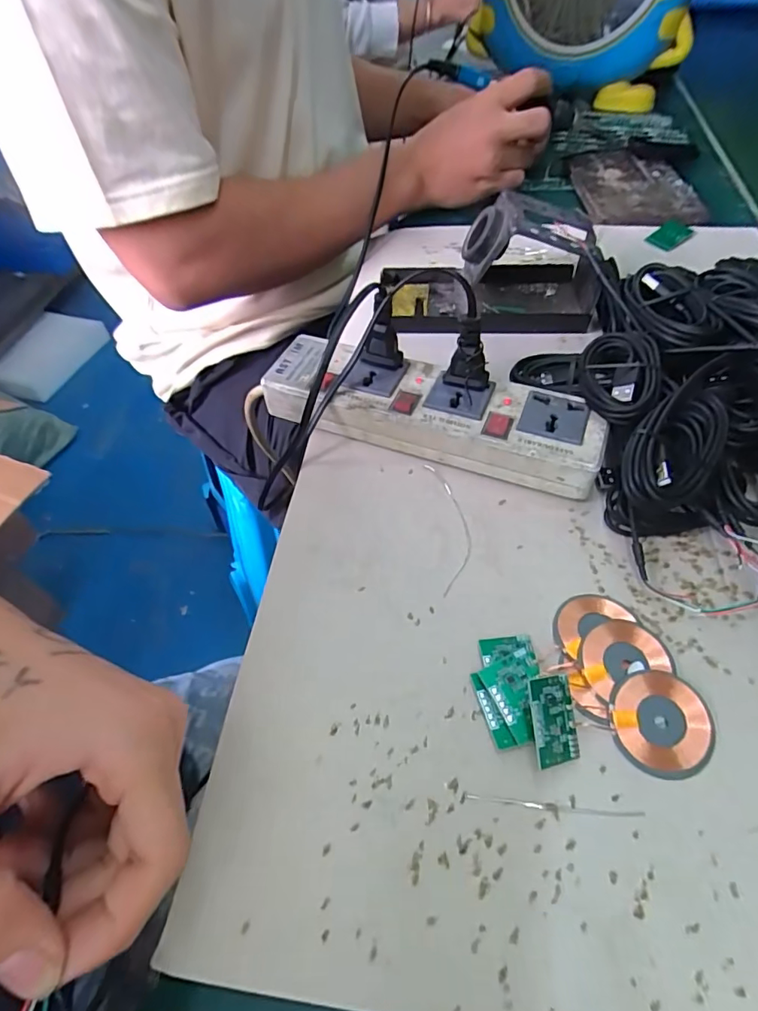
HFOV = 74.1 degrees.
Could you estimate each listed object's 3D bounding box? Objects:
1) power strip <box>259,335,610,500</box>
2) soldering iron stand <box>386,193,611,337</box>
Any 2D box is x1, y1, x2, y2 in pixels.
[{"bbox_3d":[0.031,-0.059,0.316,0.205,0.033,0.053,17,56,14],"label":"power strip"},{"bbox_3d":[0.082,-0.180,0.377,0.162,0.074,0.076,2,54,3],"label":"soldering iron stand"}]

